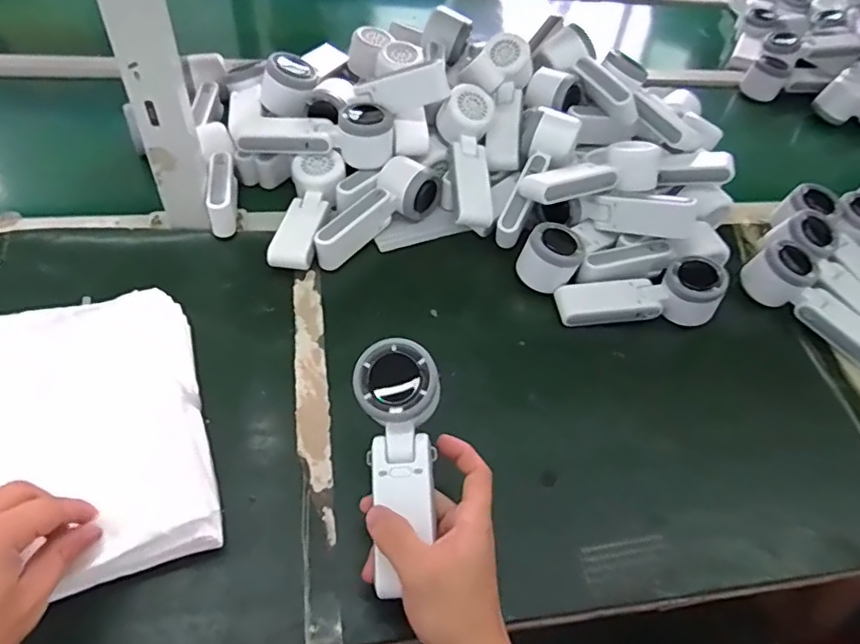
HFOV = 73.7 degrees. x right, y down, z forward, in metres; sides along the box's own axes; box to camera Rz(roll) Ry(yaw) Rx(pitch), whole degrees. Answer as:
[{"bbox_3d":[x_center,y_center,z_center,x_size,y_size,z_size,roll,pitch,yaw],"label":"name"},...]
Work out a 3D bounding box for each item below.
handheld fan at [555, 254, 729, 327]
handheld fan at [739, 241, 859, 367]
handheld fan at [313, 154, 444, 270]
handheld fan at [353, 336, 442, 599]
[{"bbox_3d":[0.213,-0.032,0.589,0.159,0.062,0.065,2,52,-7],"label":"handheld fan"},{"bbox_3d":[0.420,-0.017,0.609,0.074,0.061,0.165,-23,59,-24],"label":"handheld fan"},{"bbox_3d":[-0.056,-0.118,0.617,0.056,0.057,0.169,33,54,17],"label":"handheld fan"},{"bbox_3d":[-0.022,0.095,0.398,0.055,0.034,0.162,-1,80,-6],"label":"handheld fan"}]

